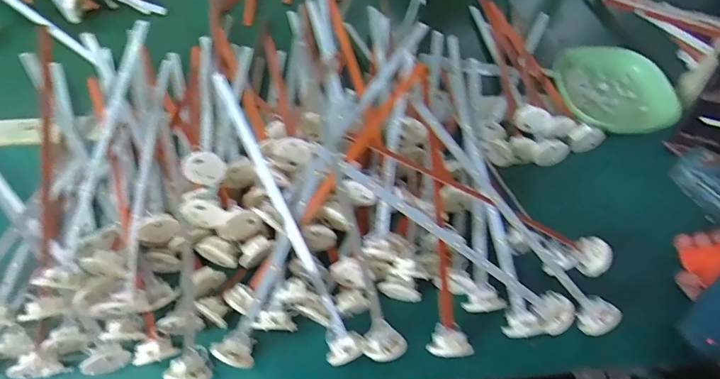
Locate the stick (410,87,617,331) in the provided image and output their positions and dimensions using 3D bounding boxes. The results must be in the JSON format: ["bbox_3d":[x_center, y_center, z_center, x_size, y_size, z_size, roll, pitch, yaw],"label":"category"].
[{"bbox_3d":[0.144,0.017,0.418,0.033,0.025,0.292,-37,85,-19],"label":"stick"}]

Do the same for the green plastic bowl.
[{"bbox_3d":[0.326,-0.131,0.552,0.139,0.037,0.140,0,61,-1],"label":"green plastic bowl"}]

